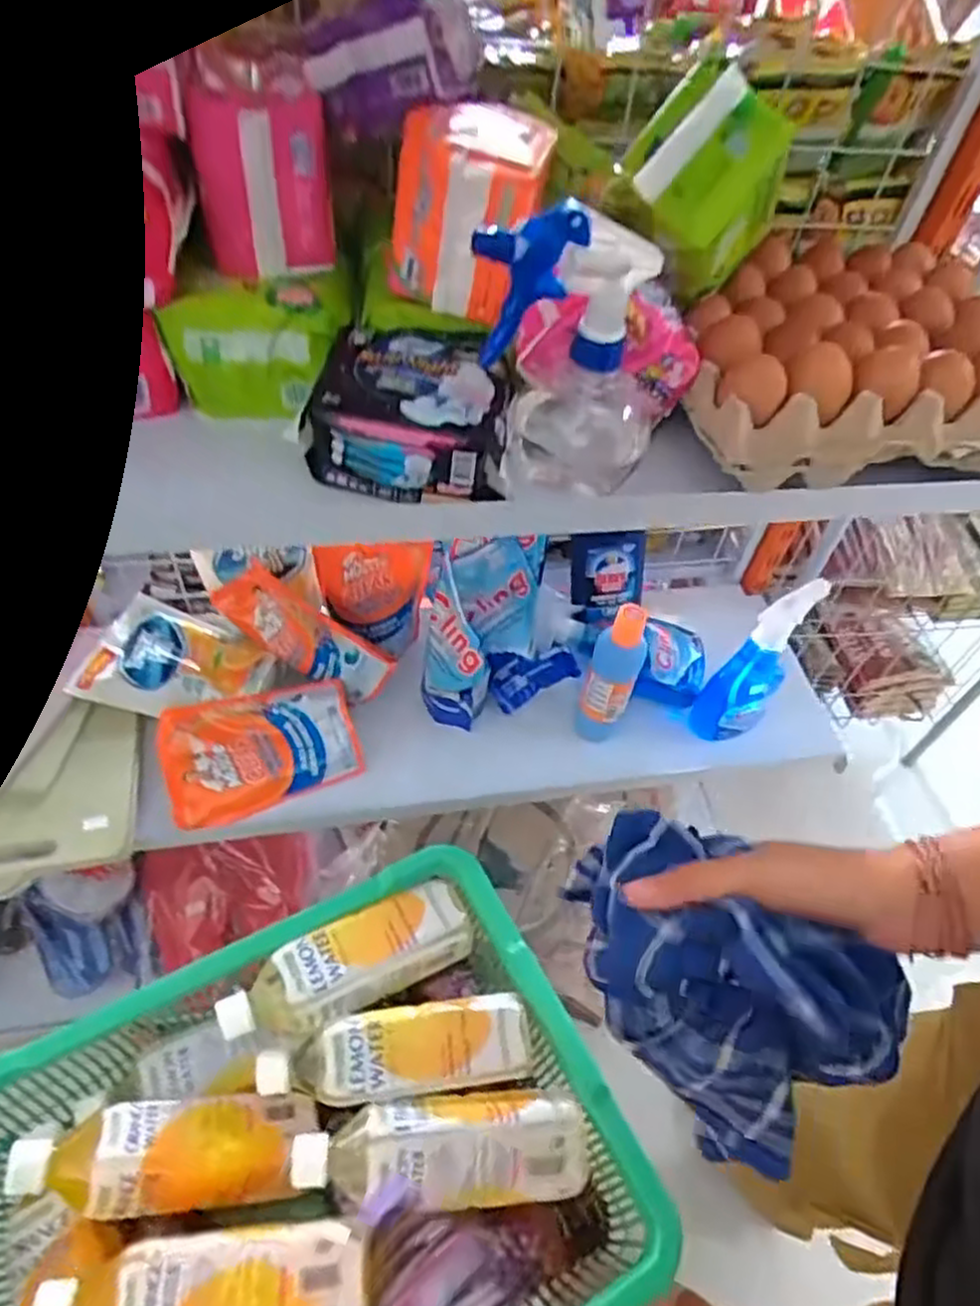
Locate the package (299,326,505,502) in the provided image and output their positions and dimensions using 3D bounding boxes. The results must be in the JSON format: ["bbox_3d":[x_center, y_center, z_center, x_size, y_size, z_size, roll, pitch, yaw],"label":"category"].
[{"bbox_3d":[-0.051,-0.156,0.494,0.117,0.065,0.103,8,51,0],"label":"package"}]

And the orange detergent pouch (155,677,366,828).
[{"bbox_3d":[-0.236,0.092,0.781,0.190,0.022,0.121,-18,70,-8],"label":"orange detergent pouch"}]

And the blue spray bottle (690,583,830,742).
[{"bbox_3d":[0.283,0.008,0.814,0.066,0.198,0.090,31,55,17],"label":"blue spray bottle"}]

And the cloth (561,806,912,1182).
[{"bbox_3d":[0.109,0.158,0.378,0.158,0.125,0.086,33,55,19],"label":"cloth"}]

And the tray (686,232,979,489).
[{"bbox_3d":[0.272,-0.240,0.577,0.293,0.060,0.262,-4,52,-10],"label":"tray"}]

